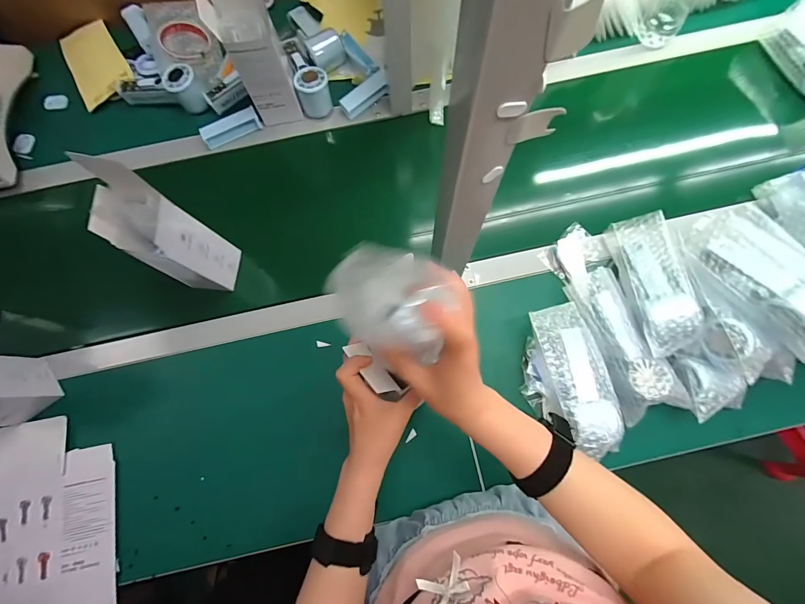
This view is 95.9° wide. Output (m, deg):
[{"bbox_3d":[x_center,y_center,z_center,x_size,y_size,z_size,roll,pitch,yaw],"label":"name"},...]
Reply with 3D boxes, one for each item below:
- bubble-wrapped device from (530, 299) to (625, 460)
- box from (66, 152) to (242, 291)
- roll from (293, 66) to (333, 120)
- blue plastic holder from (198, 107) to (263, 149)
[{"bbox_3d":[0.238,0.101,0.493,0.084,0.034,0.199,-17,77,-2],"label":"bubble-wrapped device"},{"bbox_3d":[-0.313,-0.086,0.486,0.098,0.222,0.077,27,79,8],"label":"box"},{"bbox_3d":[-0.153,-0.367,0.632,0.057,0.054,0.056,-12,77,-1],"label":"roll"},{"bbox_3d":[-0.299,-0.304,0.636,0.100,0.025,0.033,-31,78,-6],"label":"blue plastic holder"}]

